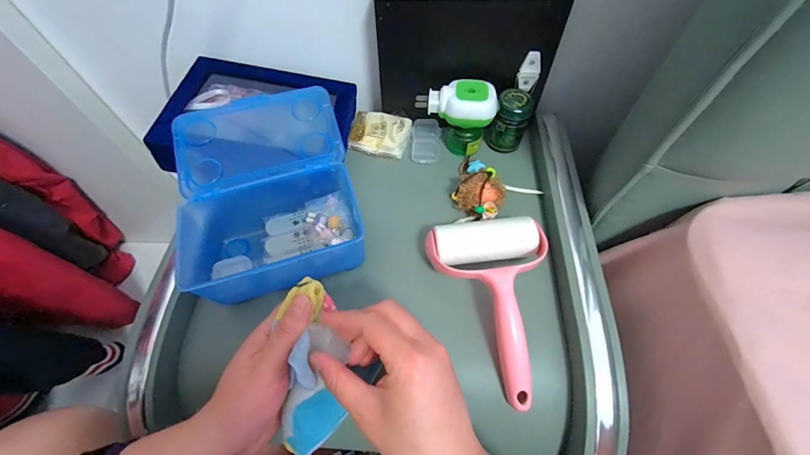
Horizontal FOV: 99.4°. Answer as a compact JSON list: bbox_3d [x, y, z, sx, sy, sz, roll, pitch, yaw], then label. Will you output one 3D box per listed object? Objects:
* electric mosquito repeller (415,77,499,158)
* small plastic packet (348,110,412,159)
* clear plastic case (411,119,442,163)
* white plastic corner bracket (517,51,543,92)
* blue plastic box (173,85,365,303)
[{"bbox_3d":[0.063,-0.135,0.417,0.087,0.077,0.045,16,60,11],"label":"electric mosquito repeller"},{"bbox_3d":[-0.032,-0.130,0.445,0.077,0.032,0.063,10,59,7],"label":"small plastic packet"},{"bbox_3d":[0.028,-0.114,0.449,0.037,0.012,0.071,4,58,4],"label":"clear plastic case"},{"bbox_3d":[0.147,-0.183,0.404,0.023,0.043,0.012,16,60,11],"label":"white plastic corner bracket"},{"bbox_3d":[-0.147,-0.033,0.367,0.176,0.092,0.207,-12,59,-6],"label":"blue plastic box"}]

